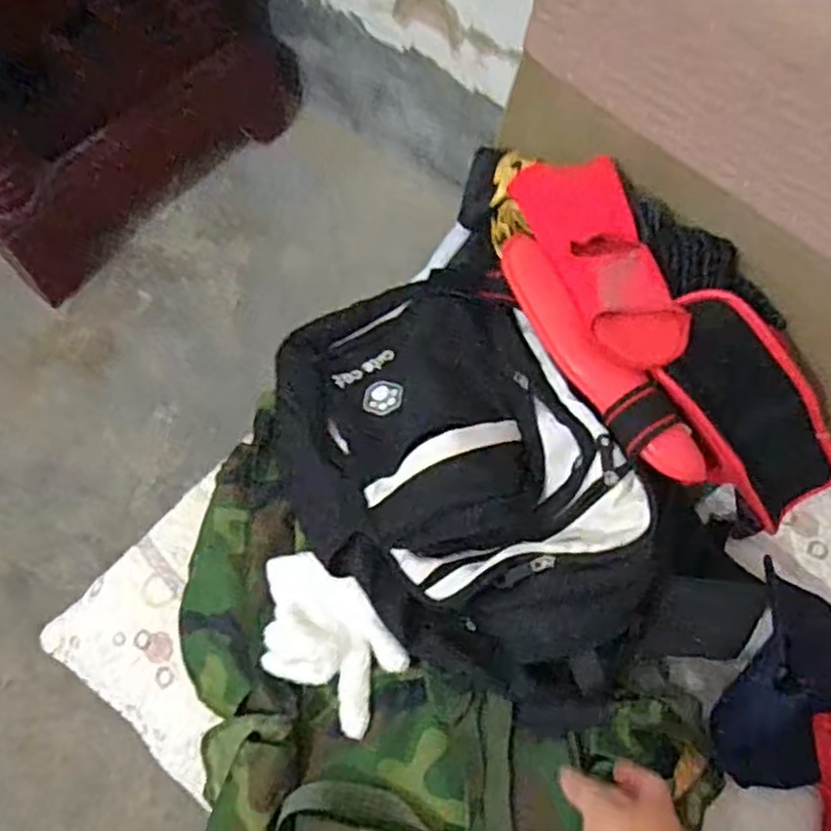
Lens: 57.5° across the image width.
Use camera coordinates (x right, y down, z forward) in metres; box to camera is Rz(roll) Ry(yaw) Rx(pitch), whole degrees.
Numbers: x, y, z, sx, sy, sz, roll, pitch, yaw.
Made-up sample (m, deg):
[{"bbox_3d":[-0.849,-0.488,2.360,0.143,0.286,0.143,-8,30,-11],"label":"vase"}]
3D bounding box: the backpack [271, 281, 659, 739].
[{"bbox_3d":[0.048,0.066,0.750,0.275,0.114,0.461,-26,68,-13],"label":"backpack"}]

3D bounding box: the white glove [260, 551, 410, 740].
[{"bbox_3d":[-0.090,0.215,0.753,0.173,0.038,0.124,33,68,13],"label":"white glove"}]

